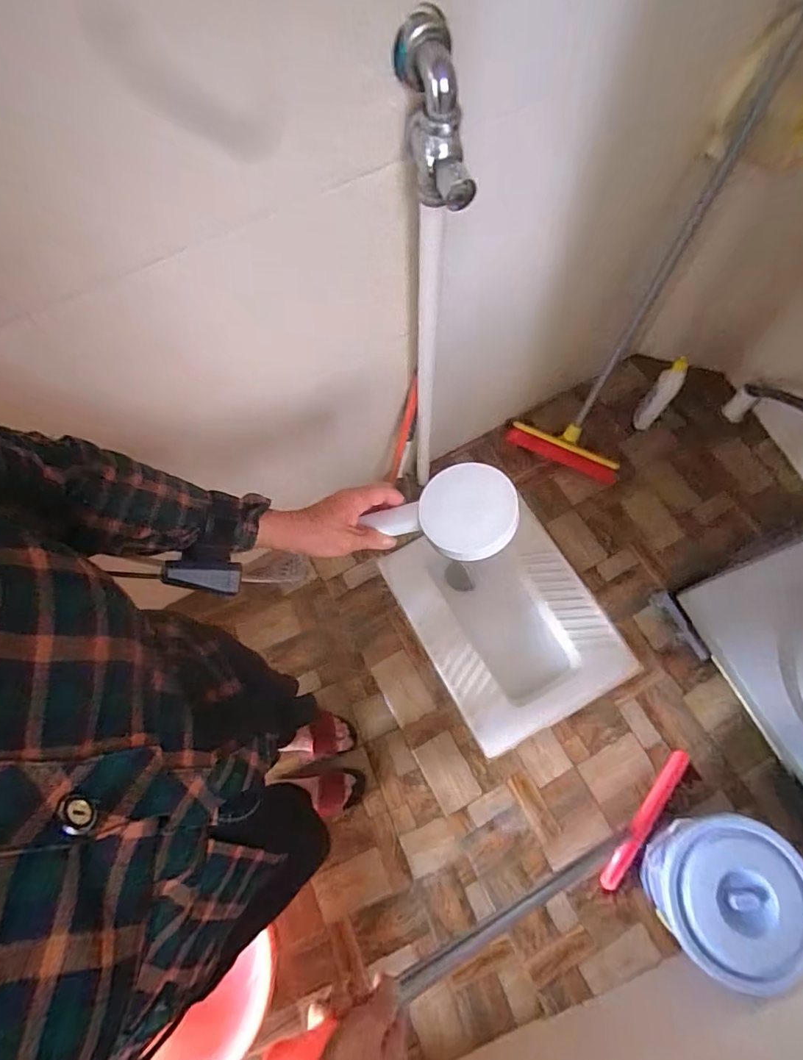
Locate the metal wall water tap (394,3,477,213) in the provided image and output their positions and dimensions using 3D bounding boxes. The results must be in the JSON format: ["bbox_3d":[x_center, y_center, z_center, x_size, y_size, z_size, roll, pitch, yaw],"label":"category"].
[{"bbox_3d":[0.033,-0.427,0.537,0.048,0.160,0.077,-20,39,-4],"label":"metal wall water tap"}]

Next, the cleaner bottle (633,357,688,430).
[{"bbox_3d":[0.659,-0.340,1.331,0.053,0.201,0.098,39,77,14],"label":"cleaner bottle"}]

